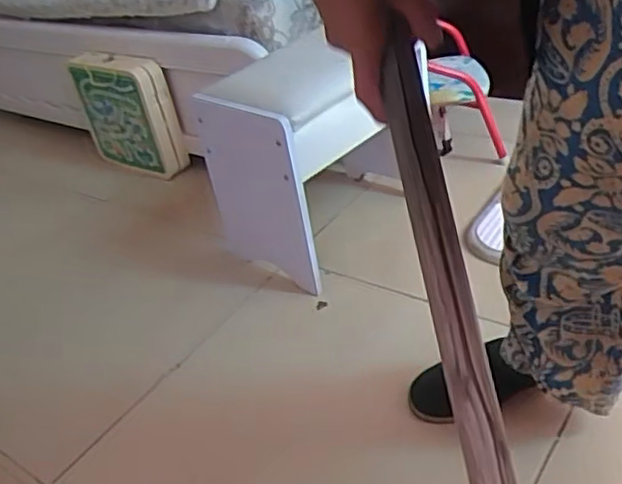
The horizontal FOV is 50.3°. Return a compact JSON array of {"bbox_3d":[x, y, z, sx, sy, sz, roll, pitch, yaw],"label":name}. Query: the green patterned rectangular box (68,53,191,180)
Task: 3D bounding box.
[{"bbox_3d":[-0.475,-0.324,1.695,0.301,0.293,0.080,17,41,29],"label":"green patterned rectangular box"}]

